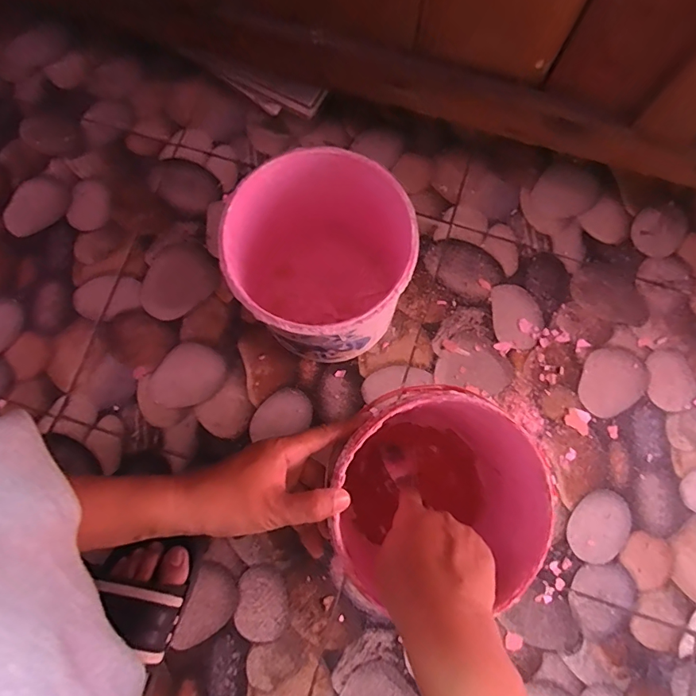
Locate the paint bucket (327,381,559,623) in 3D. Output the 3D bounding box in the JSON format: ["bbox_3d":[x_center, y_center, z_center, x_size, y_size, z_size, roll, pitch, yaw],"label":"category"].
[{"bbox_3d":[0.070,0.130,0.445,0.188,0.217,0.168,-8,86,-7],"label":"paint bucket"}]

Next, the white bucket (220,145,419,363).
[{"bbox_3d":[-0.029,-0.079,0.488,0.174,0.190,0.171,0,79,2],"label":"white bucket"}]

